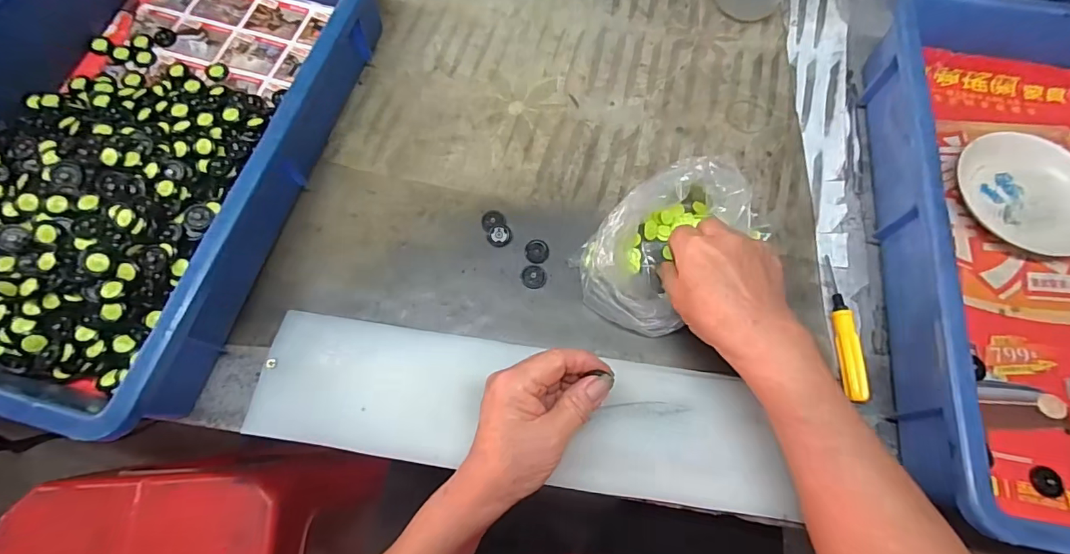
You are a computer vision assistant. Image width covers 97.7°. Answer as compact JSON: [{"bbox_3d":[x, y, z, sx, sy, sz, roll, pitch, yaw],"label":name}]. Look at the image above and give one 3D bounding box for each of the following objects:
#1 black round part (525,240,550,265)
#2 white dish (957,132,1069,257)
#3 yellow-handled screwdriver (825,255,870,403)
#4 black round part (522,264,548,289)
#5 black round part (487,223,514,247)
[{"bbox_3d":[0.002,-0.021,0.393,0.020,0.004,0.022,0,70,-1],"label":"black round part"},{"bbox_3d":[0.436,-0.074,0.410,0.104,0.023,0.116,-15,71,-6],"label":"white dish"},{"bbox_3d":[0.247,0.039,0.372,0.014,0.015,0.116,5,70,1],"label":"yellow-handled screwdriver"},{"bbox_3d":[-0.001,-0.001,0.384,0.020,0.004,0.020,0,70,-1],"label":"black round part"},{"bbox_3d":[-0.029,-0.036,0.397,0.020,0.004,0.020,0,70,-1],"label":"black round part"}]

